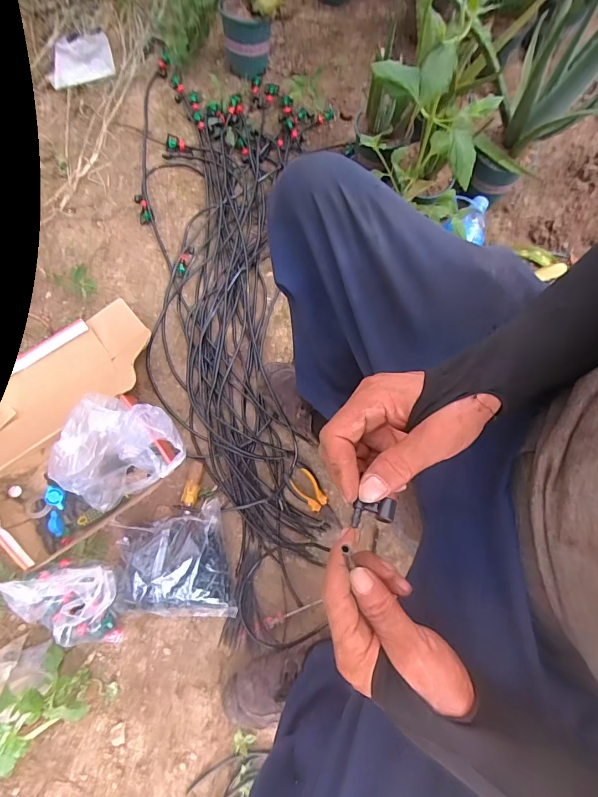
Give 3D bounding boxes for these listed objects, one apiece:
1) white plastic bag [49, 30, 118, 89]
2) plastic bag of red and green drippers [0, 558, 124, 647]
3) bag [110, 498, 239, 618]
[{"bbox_3d":[-0.545,-0.846,0.999,0.159,0.024,0.122,-14,77,-3],"label":"white plastic bag"},{"bbox_3d":[-0.385,0.344,0.659,0.150,0.115,0.132,3,76,1],"label":"plastic bag of red and green drippers"},{"bbox_3d":[-0.218,0.295,0.695,0.192,0.059,0.190,-12,76,-2],"label":"bag"}]

